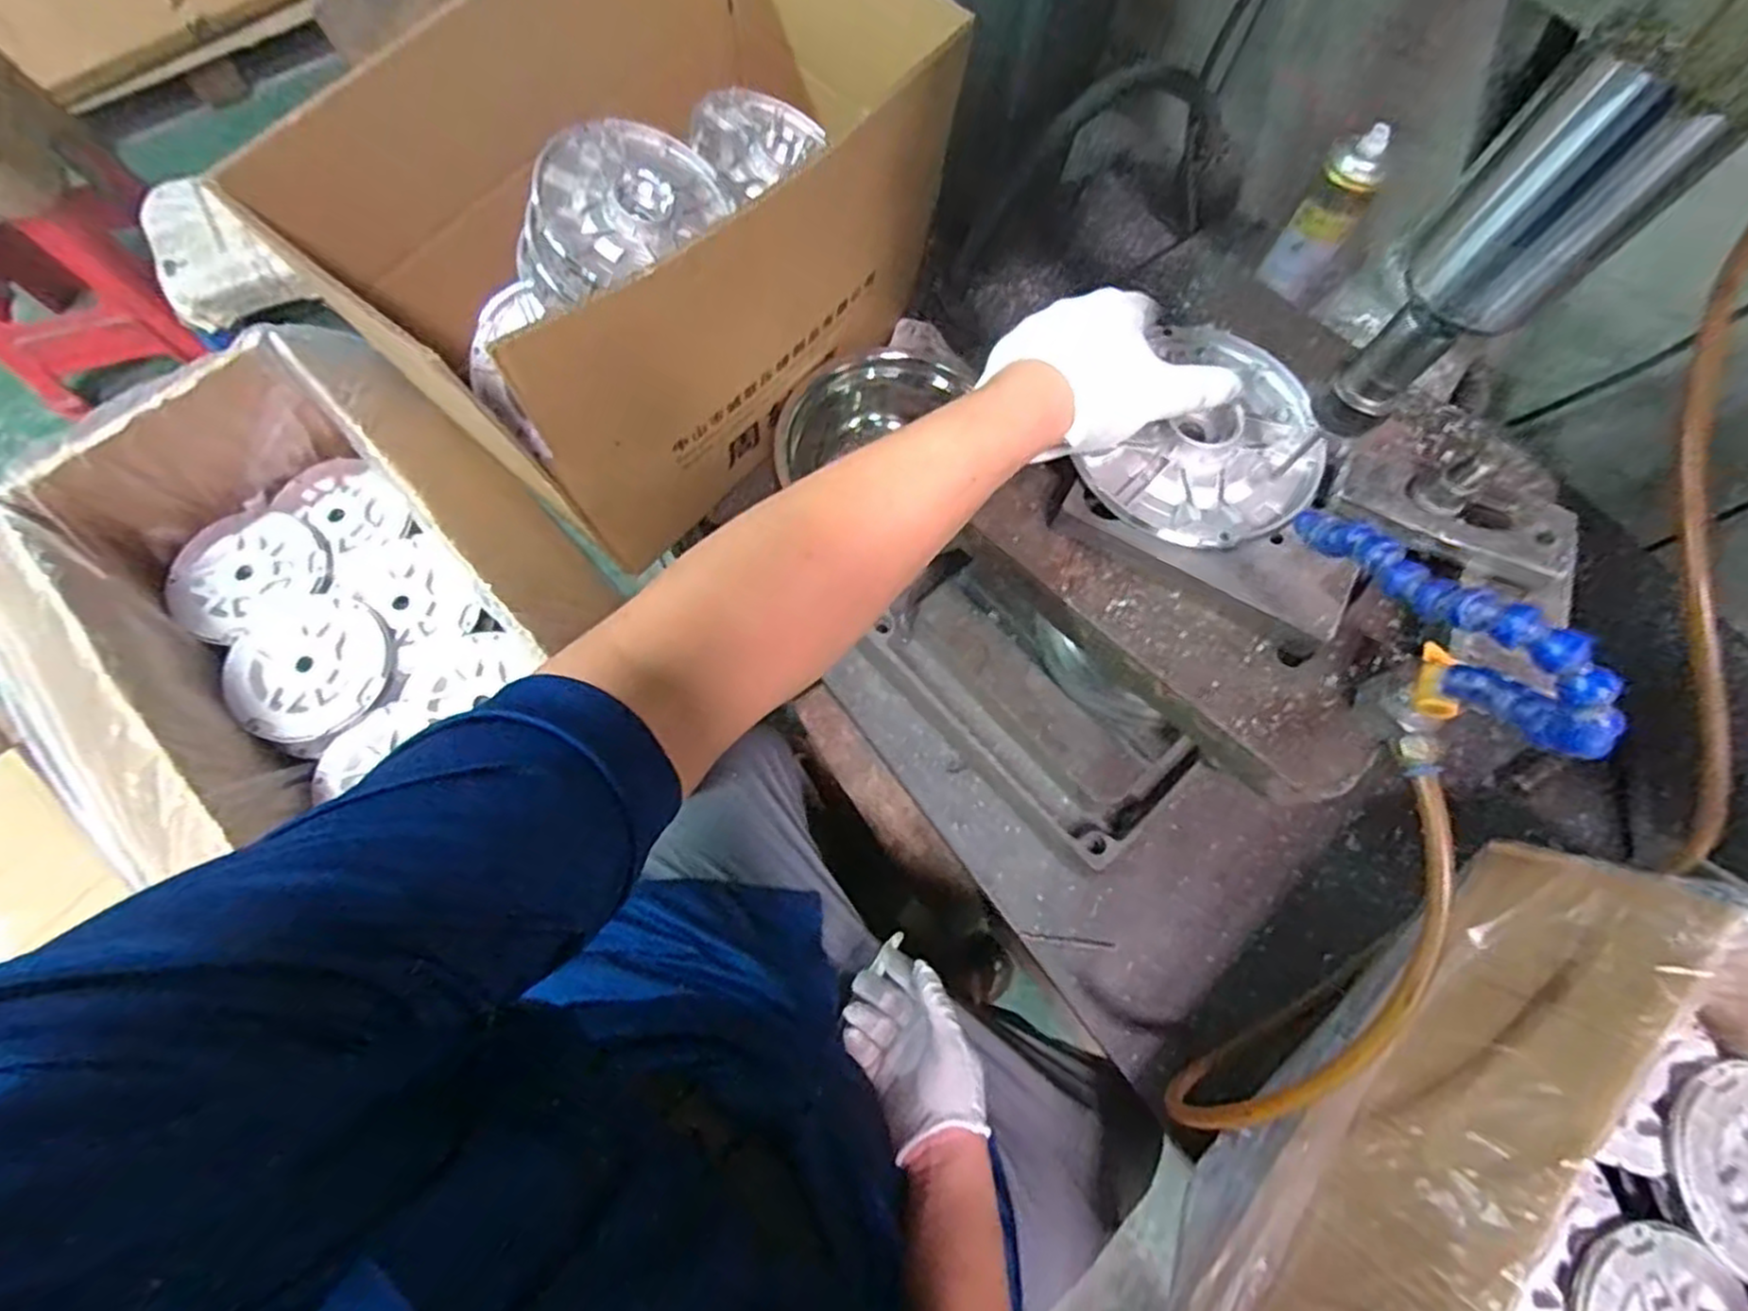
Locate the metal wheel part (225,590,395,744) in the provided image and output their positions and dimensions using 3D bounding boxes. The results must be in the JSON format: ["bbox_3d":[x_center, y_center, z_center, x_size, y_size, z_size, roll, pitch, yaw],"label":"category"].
[{"bbox_3d":[-0.523,0.008,0.691,0.136,0.025,0.140,6,71,-1],"label":"metal wheel part"}]

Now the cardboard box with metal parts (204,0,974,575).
[{"bbox_3d":[-0.182,-0.362,0.652,0.291,0.273,0.465,40,74,10],"label":"cardboard box with metal parts"}]

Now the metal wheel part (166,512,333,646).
[{"bbox_3d":[-0.611,-0.084,0.727,0.133,0.020,0.122,-35,76,-13],"label":"metal wheel part"}]

